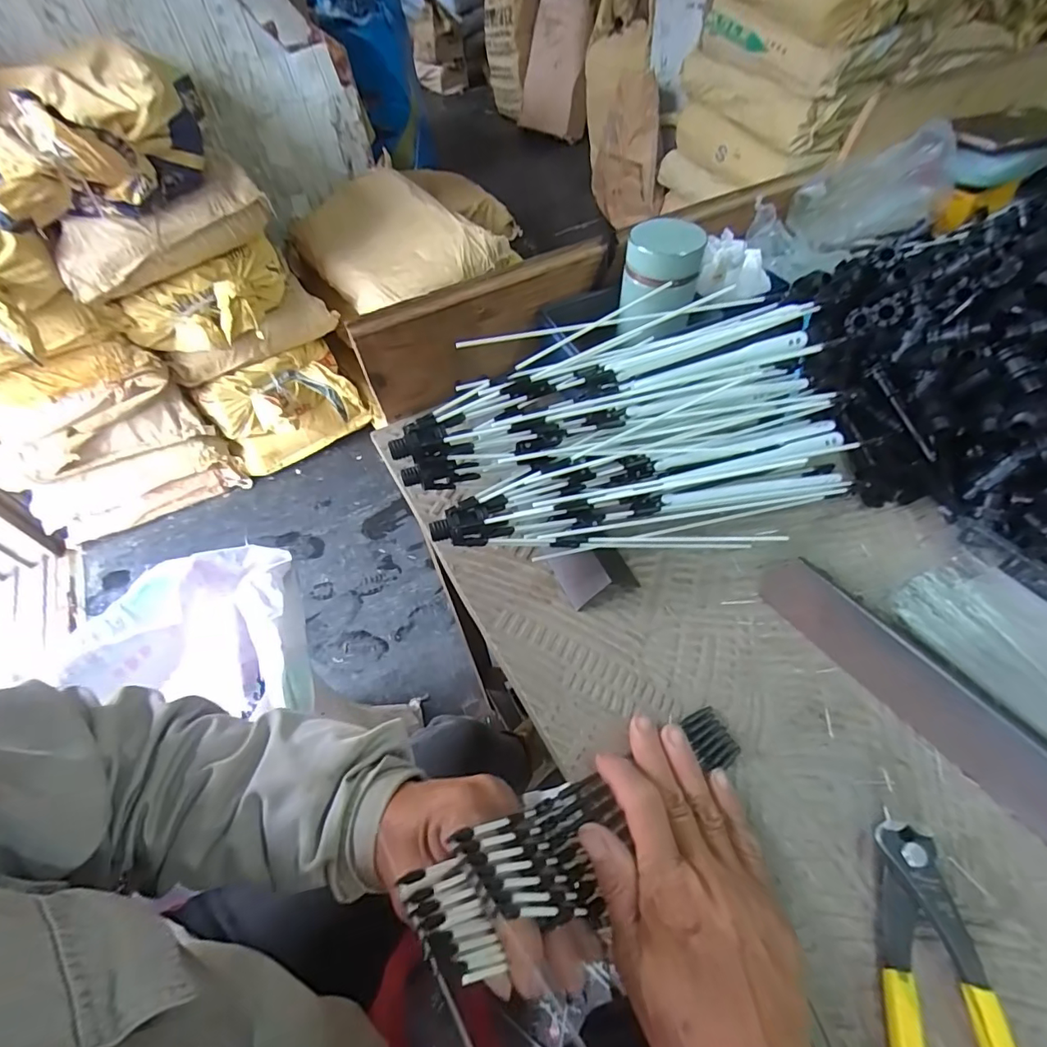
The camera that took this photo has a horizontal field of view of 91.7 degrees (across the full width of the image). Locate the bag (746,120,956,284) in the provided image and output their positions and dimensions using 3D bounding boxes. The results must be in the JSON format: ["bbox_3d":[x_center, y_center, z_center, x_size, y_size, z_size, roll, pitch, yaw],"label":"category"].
[{"bbox_3d":[0.340,-0.328,0.525,0.231,0.078,0.073,-27,56,-16],"label":"bag"}]

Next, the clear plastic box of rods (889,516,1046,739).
[{"bbox_3d":[0.312,0.069,0.312,0.094,0.019,0.130,-29,56,-17],"label":"clear plastic box of rods"}]

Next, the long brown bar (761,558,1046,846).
[{"bbox_3d":[0.257,0.123,0.272,0.034,0.026,0.283,-33,58,-20],"label":"long brown bar"}]

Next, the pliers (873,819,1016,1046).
[{"bbox_3d":[0.183,0.222,0.213,0.050,0.016,0.160,6,54,9],"label":"pliers"}]

